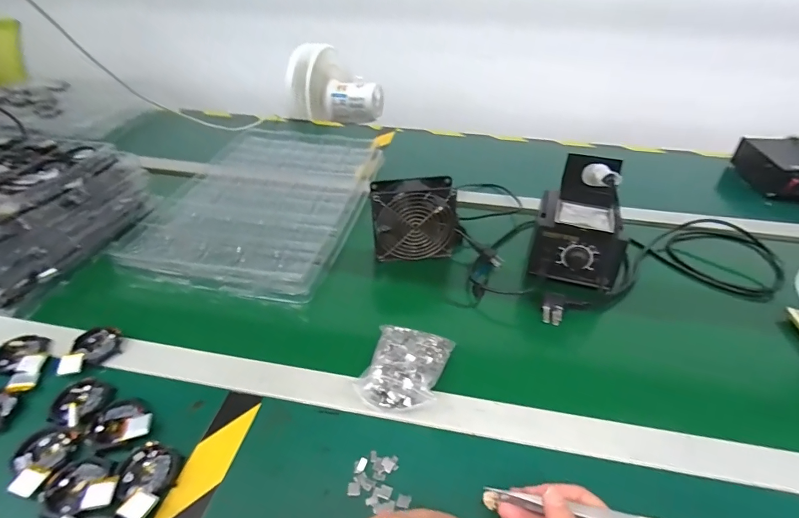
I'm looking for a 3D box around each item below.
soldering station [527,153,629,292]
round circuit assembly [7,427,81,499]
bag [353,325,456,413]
[{"bbox_3d":[0.246,-0.046,0.550,0.120,0.142,0.106,13,41,15],"label":"soldering station"},{"bbox_3d":[-0.324,0.180,0.364,0.045,0.011,0.060,1,39,1],"label":"round circuit assembly"},{"bbox_3d":[0.008,0.117,0.440,0.079,0.024,0.108,10,40,12],"label":"bag"}]

